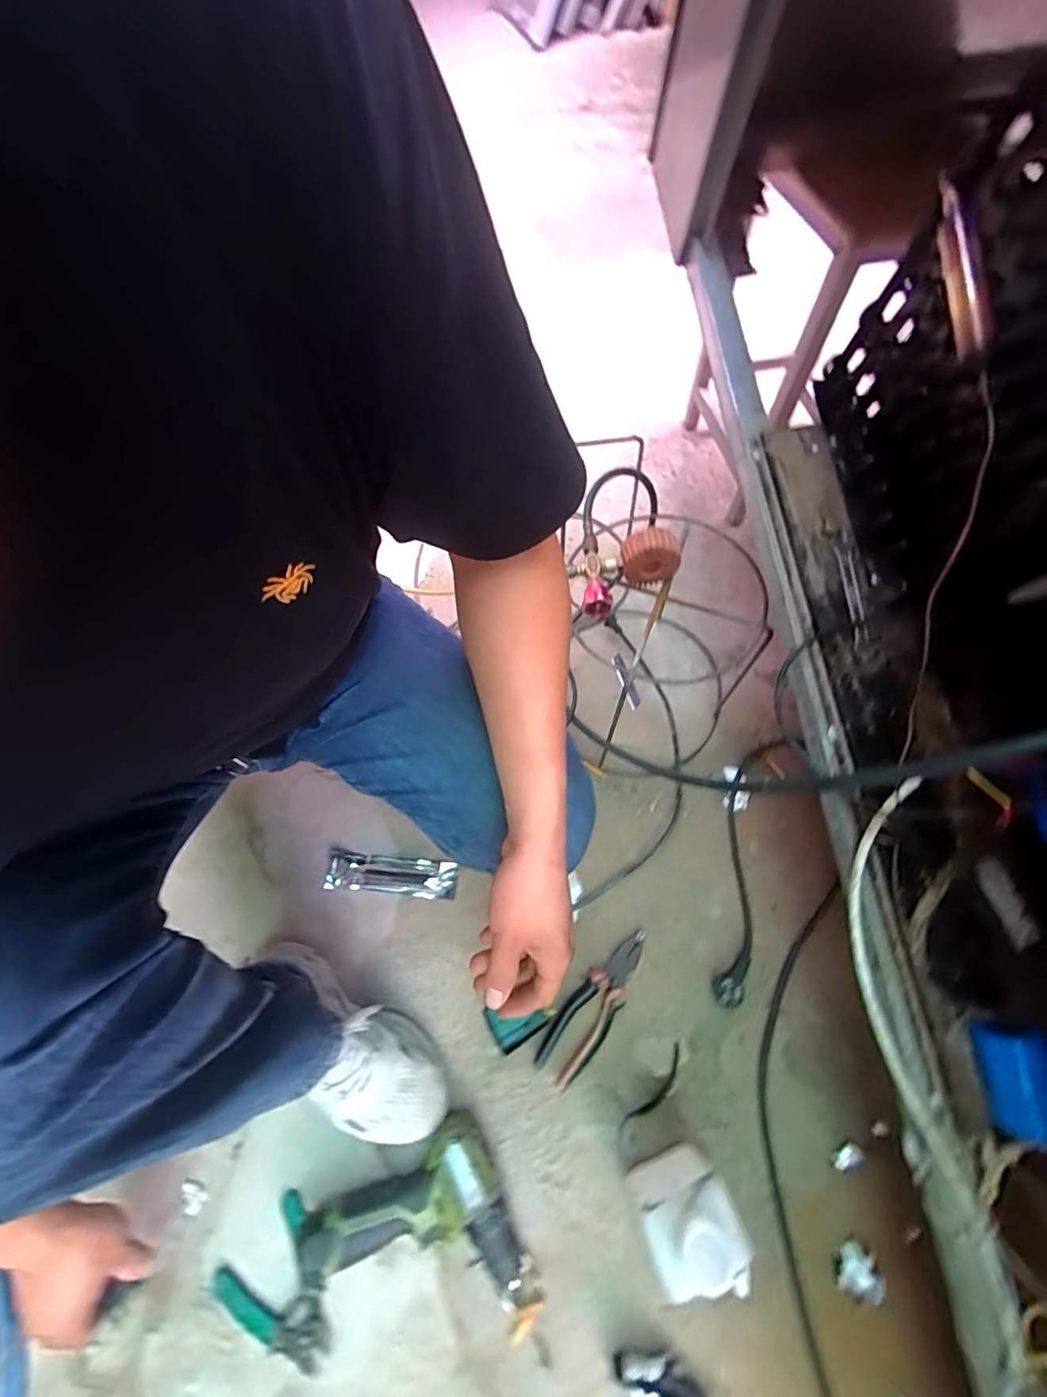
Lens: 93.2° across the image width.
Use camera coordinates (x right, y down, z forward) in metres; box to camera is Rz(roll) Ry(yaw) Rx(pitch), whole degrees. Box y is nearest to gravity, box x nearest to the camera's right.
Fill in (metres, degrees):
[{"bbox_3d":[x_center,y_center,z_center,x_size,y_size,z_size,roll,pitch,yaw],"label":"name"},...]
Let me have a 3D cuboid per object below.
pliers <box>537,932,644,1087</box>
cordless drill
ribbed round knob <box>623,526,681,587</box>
[{"bbox_3d":[0.092,0.365,0.598,0.053,0.031,0.189,38,71,19],"label":"pliers"},{"bbox_3d":[-0.096,0.556,0.480,0.190,0.049,0.186,-28,66,-11],"label":"cordless drill"},{"bbox_3d":[0.142,-0.157,0.553,0.060,0.064,0.030,15,66,11],"label":"ribbed round knob"}]

